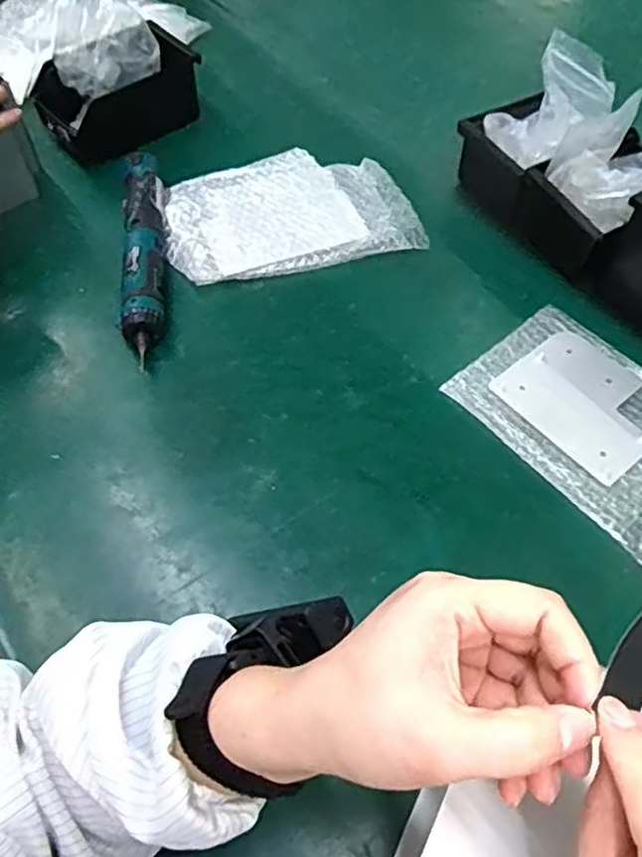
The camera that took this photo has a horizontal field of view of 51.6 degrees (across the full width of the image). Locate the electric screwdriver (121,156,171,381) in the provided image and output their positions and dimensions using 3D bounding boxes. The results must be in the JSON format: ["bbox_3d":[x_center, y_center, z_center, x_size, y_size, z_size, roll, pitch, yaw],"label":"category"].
[{"bbox_3d":[-0.177,-0.179,0.668,0.045,0.041,0.268,-8,57,-4],"label":"electric screwdriver"}]

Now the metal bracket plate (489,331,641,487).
[{"bbox_3d":[0.237,-0.025,0.590,0.113,0.004,0.132,-35,63,-20],"label":"metal bracket plate"}]

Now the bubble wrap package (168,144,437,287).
[{"bbox_3d":[-0.035,-0.239,0.719,0.258,0.015,0.171,-12,58,-7],"label":"bubble wrap package"}]

